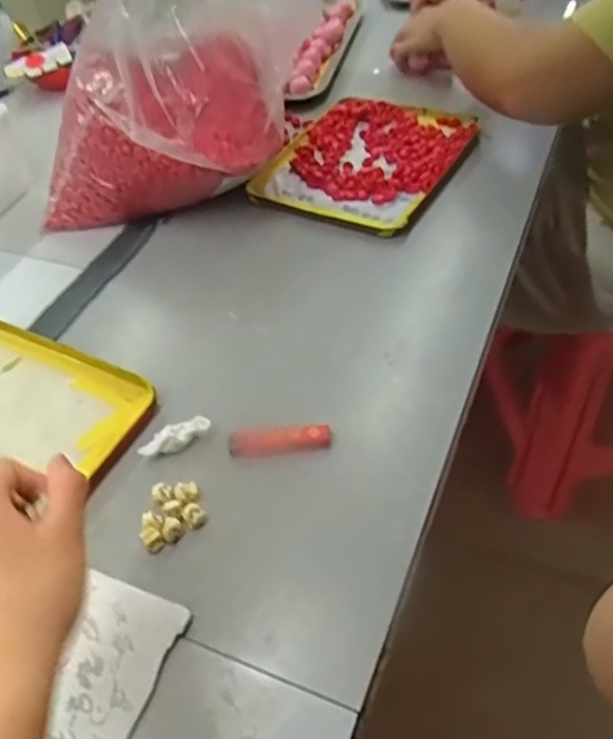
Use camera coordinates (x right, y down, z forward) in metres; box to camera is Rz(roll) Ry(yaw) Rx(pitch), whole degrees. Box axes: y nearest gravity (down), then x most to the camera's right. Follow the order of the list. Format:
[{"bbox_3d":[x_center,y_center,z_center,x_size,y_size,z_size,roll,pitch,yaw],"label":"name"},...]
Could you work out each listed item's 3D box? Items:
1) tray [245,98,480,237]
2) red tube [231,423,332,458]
[{"bbox_3d":[0.071,-0.251,0.775,0.206,0.034,0.228,20,53,25],"label":"tray"},{"bbox_3d":[-0.021,0.055,0.518,0.079,0.023,0.018,-7,47,2],"label":"red tube"}]

